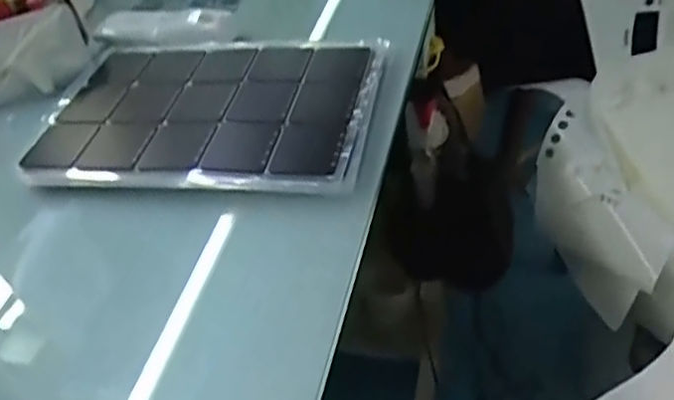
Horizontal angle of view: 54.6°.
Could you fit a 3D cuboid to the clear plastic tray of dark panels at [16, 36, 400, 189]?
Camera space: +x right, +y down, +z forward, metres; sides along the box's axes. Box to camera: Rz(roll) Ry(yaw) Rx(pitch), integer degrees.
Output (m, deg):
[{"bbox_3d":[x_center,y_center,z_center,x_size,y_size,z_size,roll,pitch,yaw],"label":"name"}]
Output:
[{"bbox_3d":[-0.115,-0.084,0.556,0.292,0.016,0.202,3,42,14],"label":"clear plastic tray of dark panels"}]

